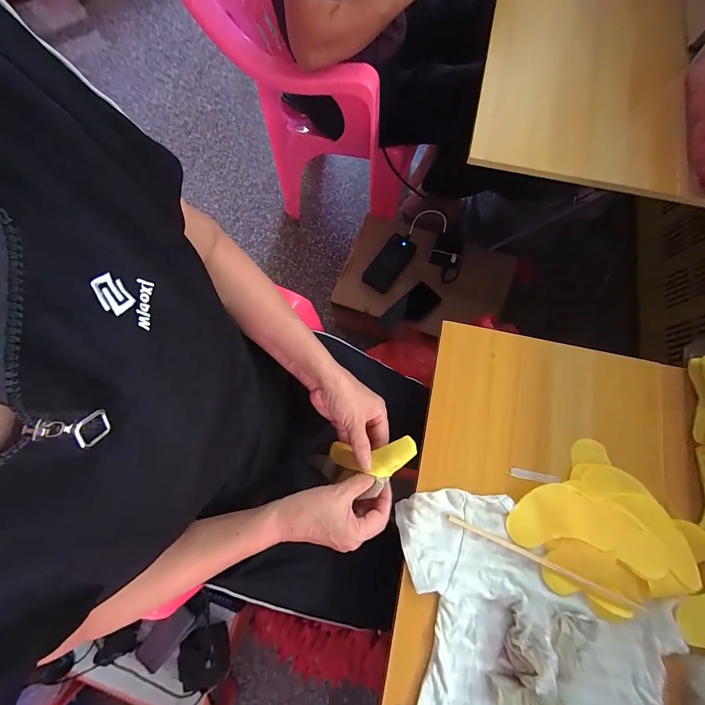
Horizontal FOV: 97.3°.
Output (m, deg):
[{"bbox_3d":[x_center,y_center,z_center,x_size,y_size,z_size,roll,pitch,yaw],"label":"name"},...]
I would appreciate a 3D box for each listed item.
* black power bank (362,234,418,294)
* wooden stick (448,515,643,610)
[{"bbox_3d":[0.099,-0.234,0.803,0.081,0.018,0.156,38,80,9],"label":"black power bank"},{"bbox_3d":[0.217,0.241,0.359,0.220,0.008,0.007,23,78,6],"label":"wooden stick"}]

